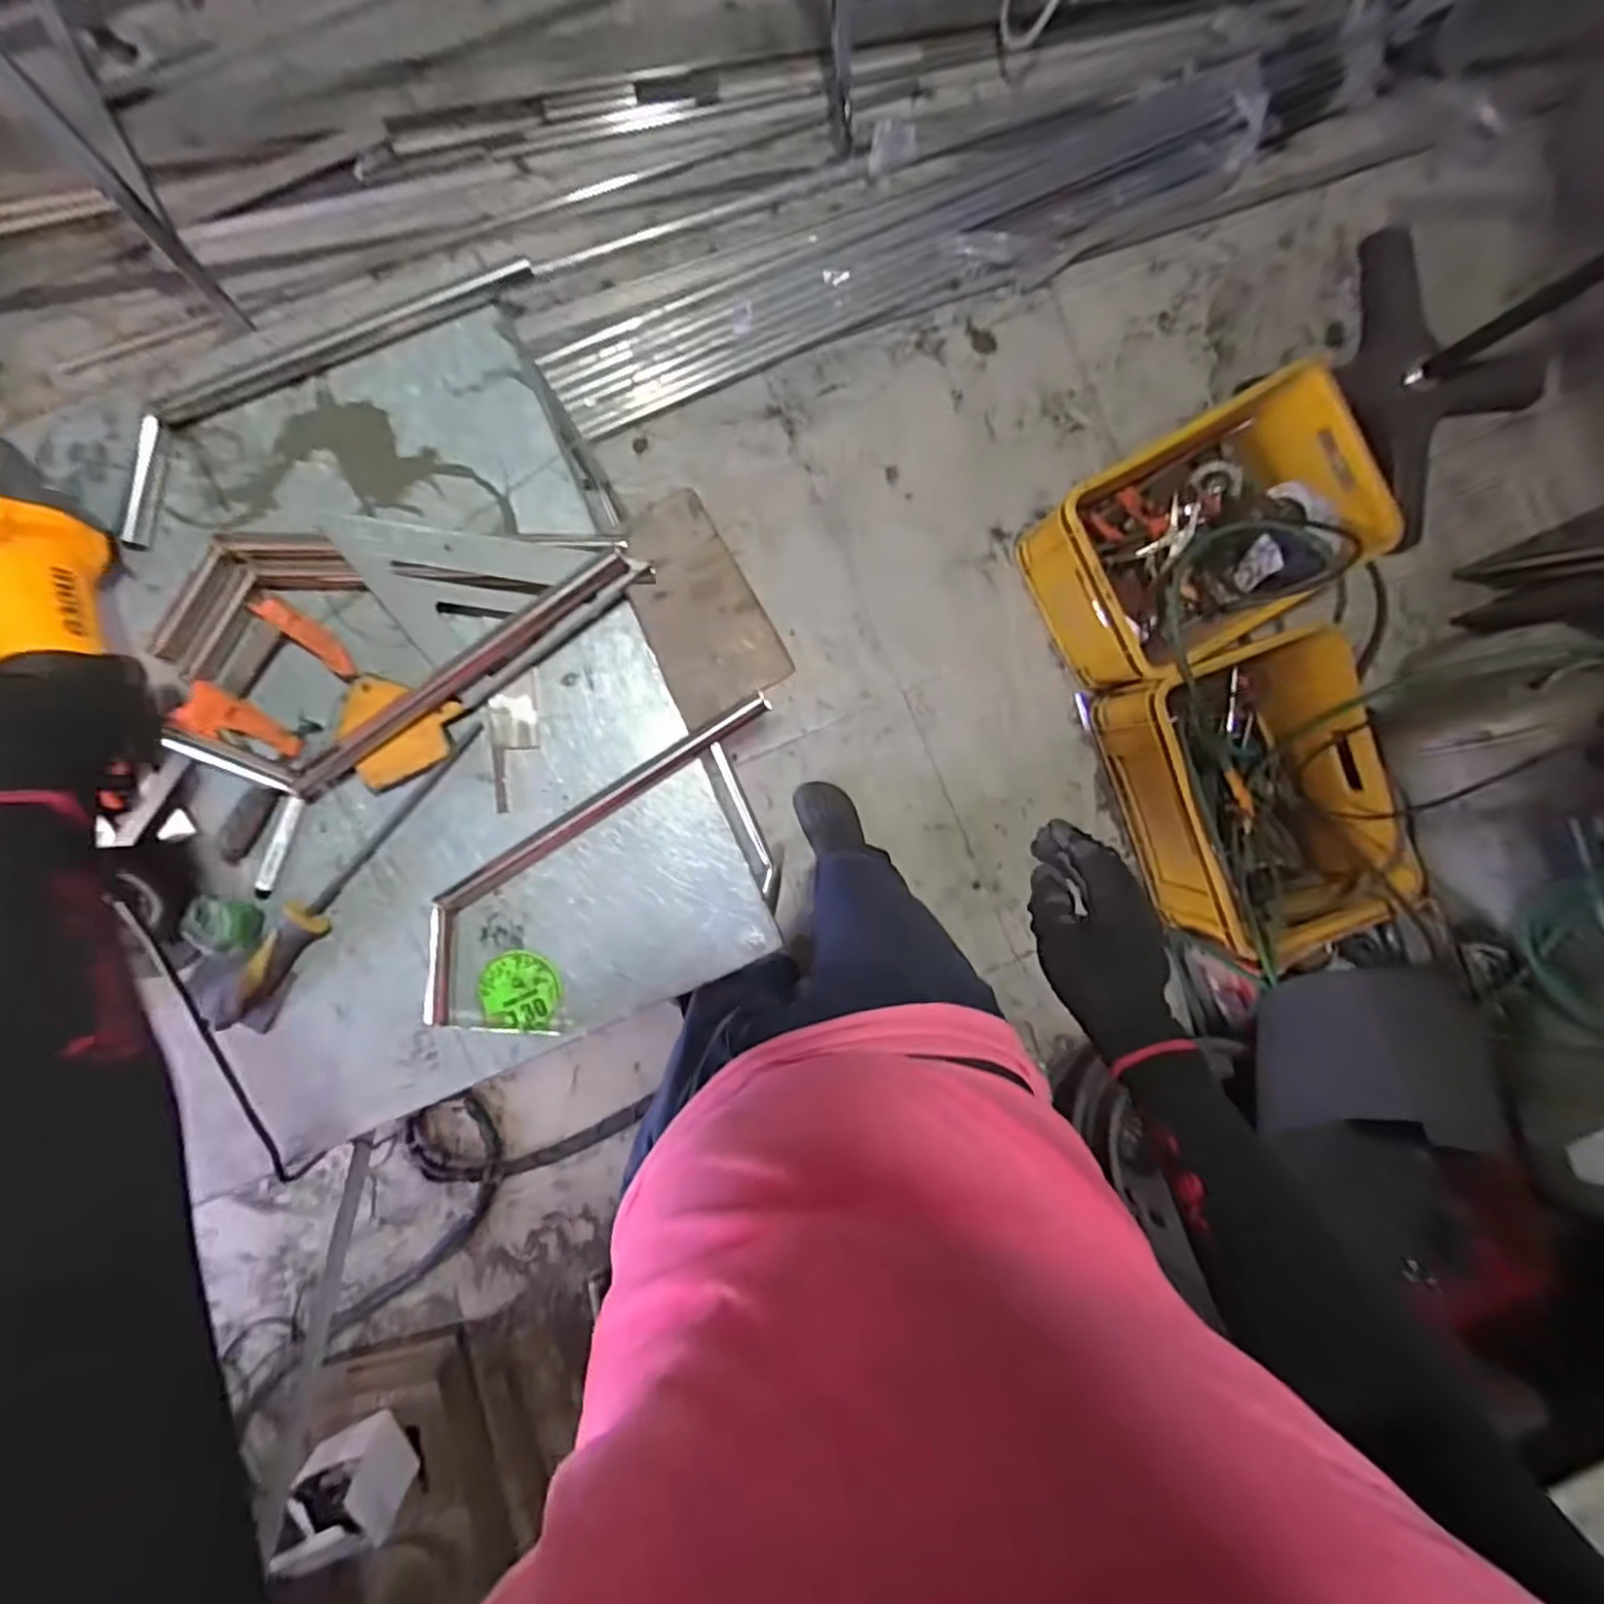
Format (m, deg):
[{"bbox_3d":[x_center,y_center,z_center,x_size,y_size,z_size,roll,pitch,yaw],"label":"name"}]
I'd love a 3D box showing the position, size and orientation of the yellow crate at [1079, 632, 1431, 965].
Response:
[{"bbox_3d":[0.849,-0.008,1.361,0.362,0.267,0.538,-20,95,-5],"label":"yellow crate"}]

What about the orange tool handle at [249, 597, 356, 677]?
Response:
[{"bbox_3d":[-0.377,-0.128,0.540,0.084,0.017,0.018,38,90,-4],"label":"orange tool handle"}]

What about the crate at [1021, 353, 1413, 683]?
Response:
[{"bbox_3d":[0.744,-0.498,1.350,0.561,0.249,0.380,-30,95,-4],"label":"crate"}]

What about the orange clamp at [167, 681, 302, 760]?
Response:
[{"bbox_3d":[-0.420,-0.060,0.532,0.089,0.016,0.036,21,91,-4],"label":"orange clamp"}]

